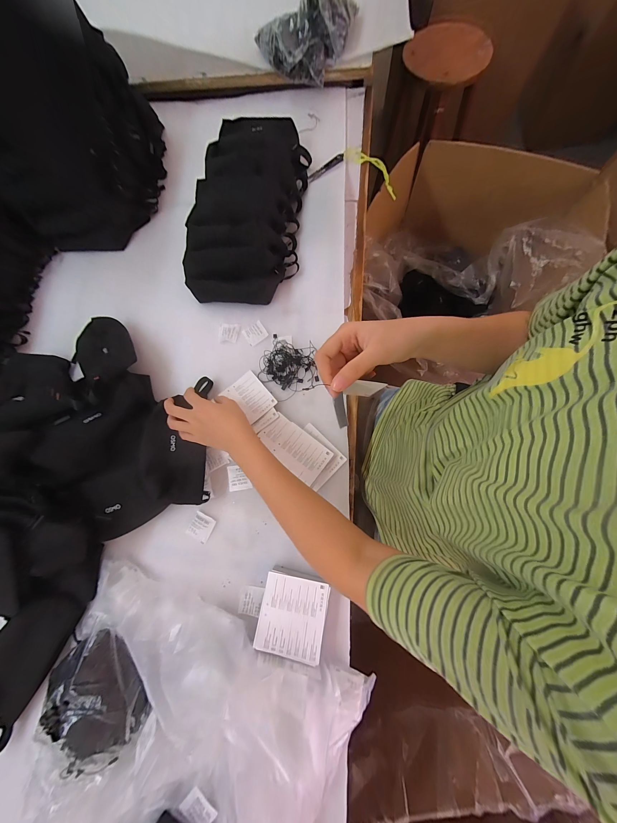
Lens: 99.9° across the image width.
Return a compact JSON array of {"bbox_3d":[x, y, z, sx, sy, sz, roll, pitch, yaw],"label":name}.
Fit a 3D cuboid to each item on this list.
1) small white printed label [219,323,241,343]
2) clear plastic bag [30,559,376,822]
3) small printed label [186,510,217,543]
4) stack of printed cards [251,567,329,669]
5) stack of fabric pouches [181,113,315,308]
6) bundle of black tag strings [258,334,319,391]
[{"bbox_3d":[-0.158,-0.157,0.512,0.041,0.009,0.038,7,78,7],"label":"small white printed label"},{"bbox_3d":[-0.160,0.408,0.334,0.418,0.121,0.261,18,80,7],"label":"clear plastic bag"},{"bbox_3d":[-0.178,0.192,0.429,0.037,0.004,0.040,24,81,10],"label":"small printed label"},{"bbox_3d":[-0.023,0.292,0.382,0.092,0.045,0.100,12,80,1],"label":"stack of printed cards"},{"bbox_3d":[-0.118,-0.417,0.517,0.202,0.063,0.412,4,78,6],"label":"stack of fabric pouches"},{"bbox_3d":[-0.033,-0.089,0.473,0.104,0.025,0.093,11,79,8],"label":"bundle of black tag strings"}]

